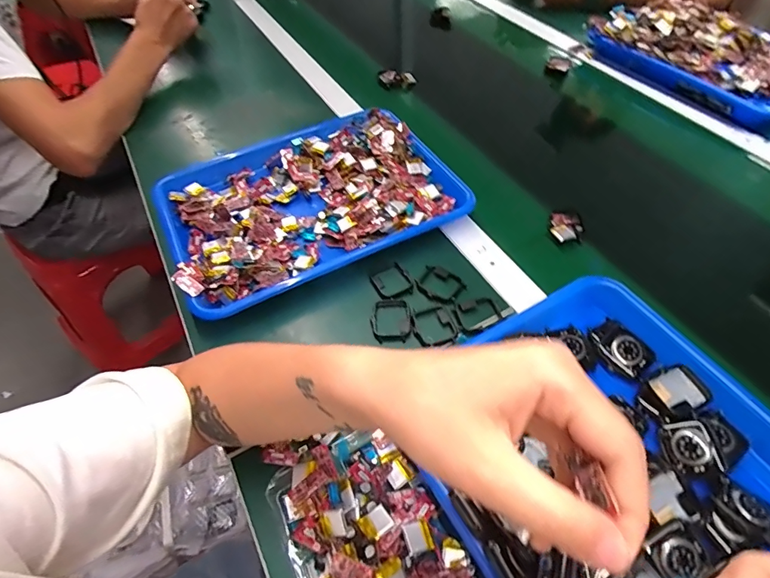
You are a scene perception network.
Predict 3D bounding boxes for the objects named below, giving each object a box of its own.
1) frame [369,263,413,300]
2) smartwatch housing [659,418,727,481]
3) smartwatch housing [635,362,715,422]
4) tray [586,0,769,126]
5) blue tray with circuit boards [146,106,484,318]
[{"bbox_3d":[0.007,-0.006,0.469,0.040,0.007,0.042,-26,56,-18],"label":"frame"},{"bbox_3d":[0.224,0.117,0.328,0.033,0.008,0.039,-22,54,21],"label":"smartwatch housing"},{"bbox_3d":[0.226,0.083,0.353,0.044,0.016,0.036,-25,56,-17],"label":"smartwatch housing"},{"bbox_3d":[0.509,-0.373,0.717,0.208,0.060,0.338,-30,58,-21],"label":"tray"},{"bbox_3d":[-0.094,-0.112,0.546,0.325,0.044,0.258,-23,55,-16],"label":"blue tray with circuit boards"}]

